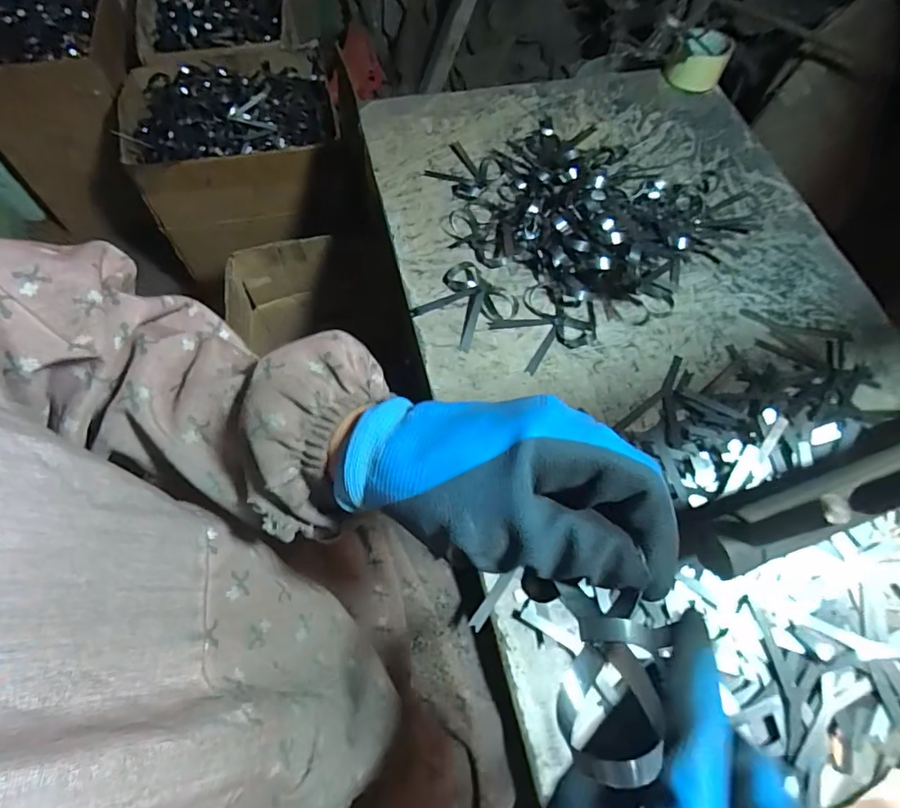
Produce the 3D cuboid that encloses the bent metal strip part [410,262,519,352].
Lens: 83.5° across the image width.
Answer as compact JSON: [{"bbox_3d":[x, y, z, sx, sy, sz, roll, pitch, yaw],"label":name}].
[{"bbox_3d":[0.018,-0.111,0.552,0.092,0.017,0.090,37,69,15],"label":"bent metal strip part"}]

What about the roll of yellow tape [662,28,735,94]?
[{"bbox_3d":[0.364,-0.505,0.744,0.078,0.051,0.083,1,64,-1],"label":"roll of yellow tape"}]

